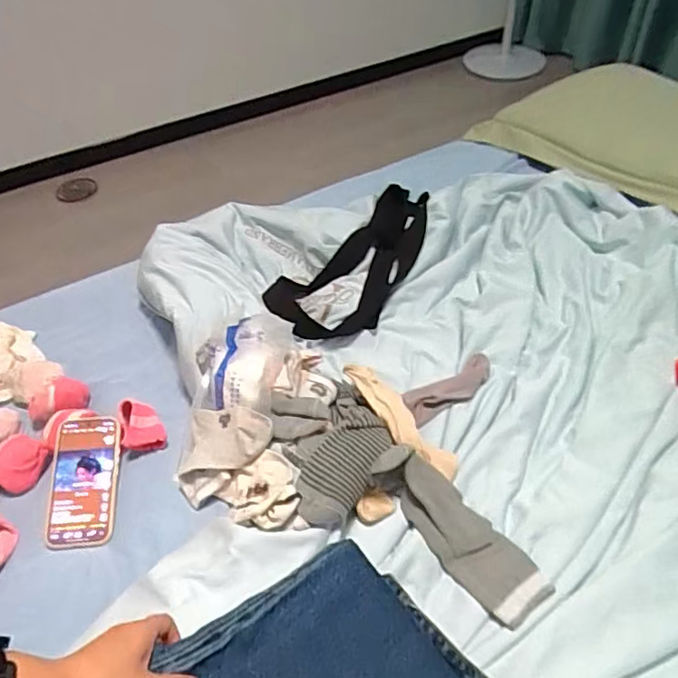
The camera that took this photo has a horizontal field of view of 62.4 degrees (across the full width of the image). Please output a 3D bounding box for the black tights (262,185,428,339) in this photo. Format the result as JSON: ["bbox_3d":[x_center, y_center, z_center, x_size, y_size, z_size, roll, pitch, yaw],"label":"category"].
[{"bbox_3d":[0.048,-0.138,0.956,0.184,0.047,0.407,28,56,27],"label":"black tights"}]

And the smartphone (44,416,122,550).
[{"bbox_3d":[-0.324,0.180,0.712,0.082,0.011,0.160,-3,66,-4],"label":"smartphone"}]

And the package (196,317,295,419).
[{"bbox_3d":[-0.132,0.030,0.723,0.127,0.068,0.115,9,49,15],"label":"package"}]

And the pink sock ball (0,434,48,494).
[{"bbox_3d":[-0.419,0.160,0.731,0.068,0.032,0.065,-3,48,3],"label":"pink sock ball"}]

